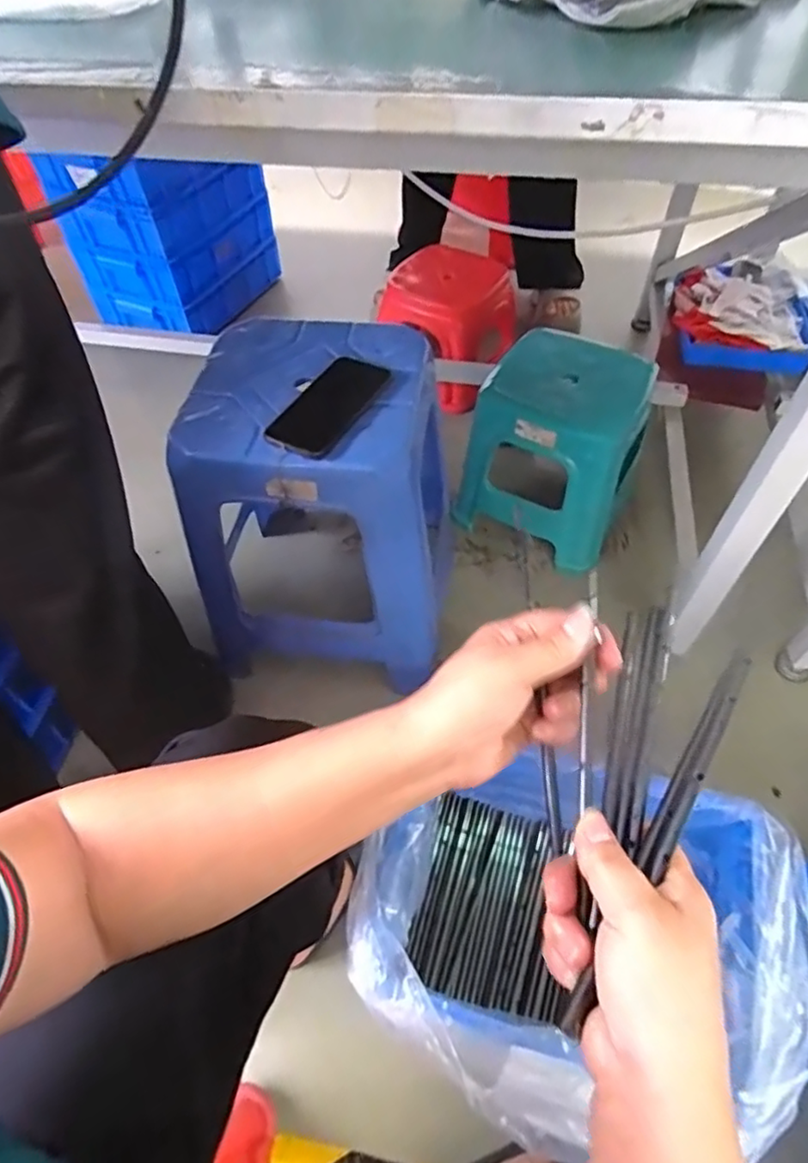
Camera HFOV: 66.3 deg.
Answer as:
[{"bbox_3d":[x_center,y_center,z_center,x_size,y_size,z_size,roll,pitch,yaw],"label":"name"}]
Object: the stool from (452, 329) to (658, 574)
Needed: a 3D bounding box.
[{"bbox_3d":[0.252,-0.224,1.047,0.262,0.250,0.258,17,56,13],"label":"stool"}]

